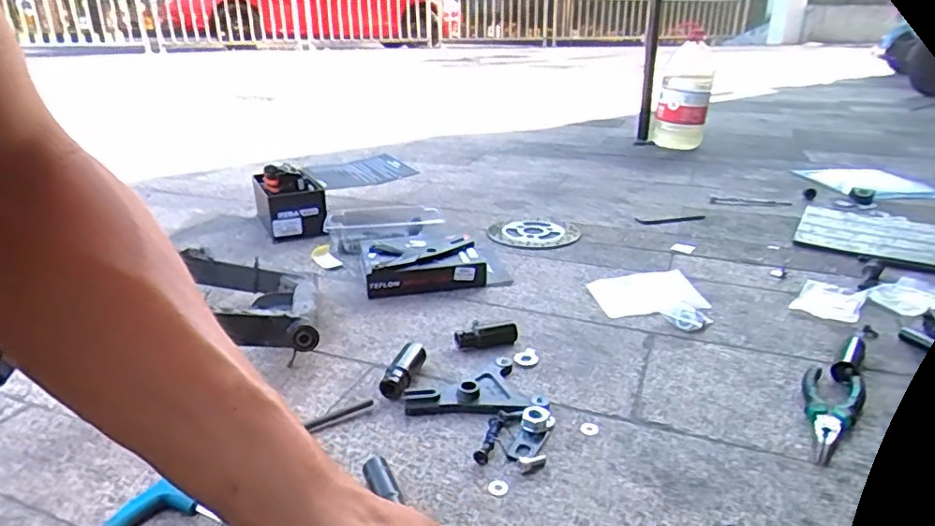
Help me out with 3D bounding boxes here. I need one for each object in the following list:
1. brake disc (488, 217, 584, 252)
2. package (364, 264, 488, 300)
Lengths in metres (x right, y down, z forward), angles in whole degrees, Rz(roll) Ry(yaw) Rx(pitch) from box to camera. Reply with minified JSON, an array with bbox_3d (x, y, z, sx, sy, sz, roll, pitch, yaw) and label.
[{"bbox_3d":[0.121,-0.057,1.113,0.157,0.010,0.165,0,23,0],"label":"brake disc"},{"bbox_3d":[-0.059,0.023,0.875,0.173,0.047,0.028,-6,23,-12],"label":"package"}]

